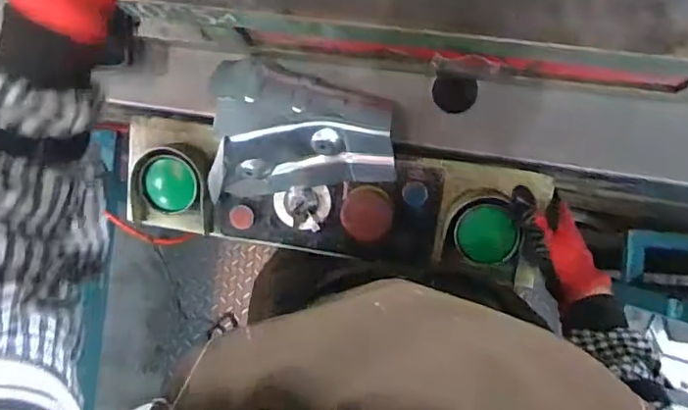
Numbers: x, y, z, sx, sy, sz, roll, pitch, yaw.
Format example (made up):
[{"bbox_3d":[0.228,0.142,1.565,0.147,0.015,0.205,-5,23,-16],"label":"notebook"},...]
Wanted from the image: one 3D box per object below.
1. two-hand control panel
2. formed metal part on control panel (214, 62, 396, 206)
[{"bbox_3d":[-0.017,-0.006,0.646,0.482,0.066,0.128,7,89,8],"label":"two-hand control panel"},{"bbox_3d":[-0.050,-0.091,0.606,0.206,0.077,0.147,-3,88,5],"label":"formed metal part on control panel"}]

